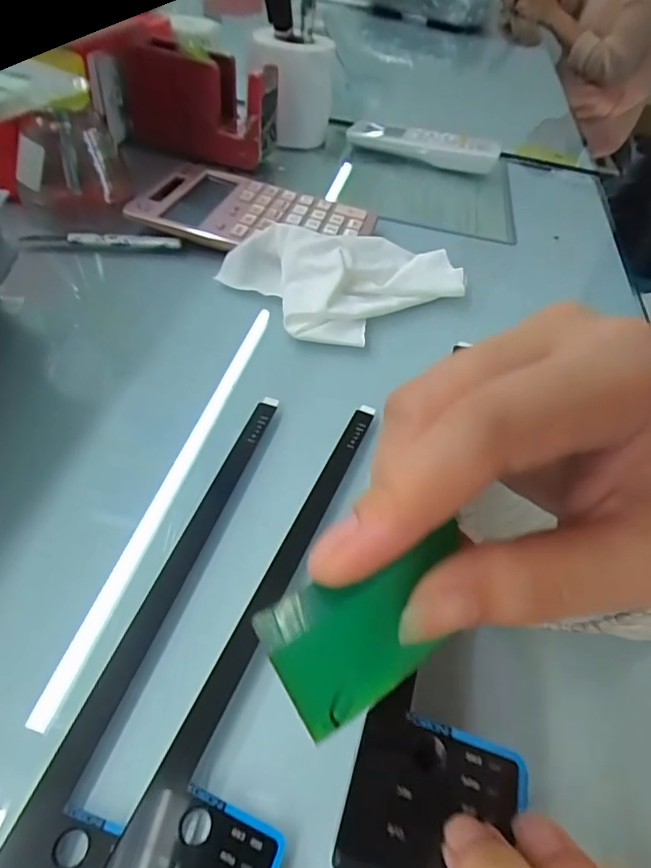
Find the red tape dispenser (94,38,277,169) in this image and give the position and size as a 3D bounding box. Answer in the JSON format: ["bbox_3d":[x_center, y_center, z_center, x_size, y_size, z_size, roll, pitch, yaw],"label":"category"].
[{"bbox_3d":[-0.123,-0.319,0.496,0.155,0.080,0.070,11,47,3],"label":"red tape dispenser"}]

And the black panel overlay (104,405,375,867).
[{"bbox_3d":[-0.006,0.065,0.209,0.045,0.004,0.219,20,47,9],"label":"black panel overlay"}]

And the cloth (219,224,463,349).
[{"bbox_3d":[0.009,-0.117,0.363,0.128,0.029,0.129,38,53,24],"label":"cloth"}]

